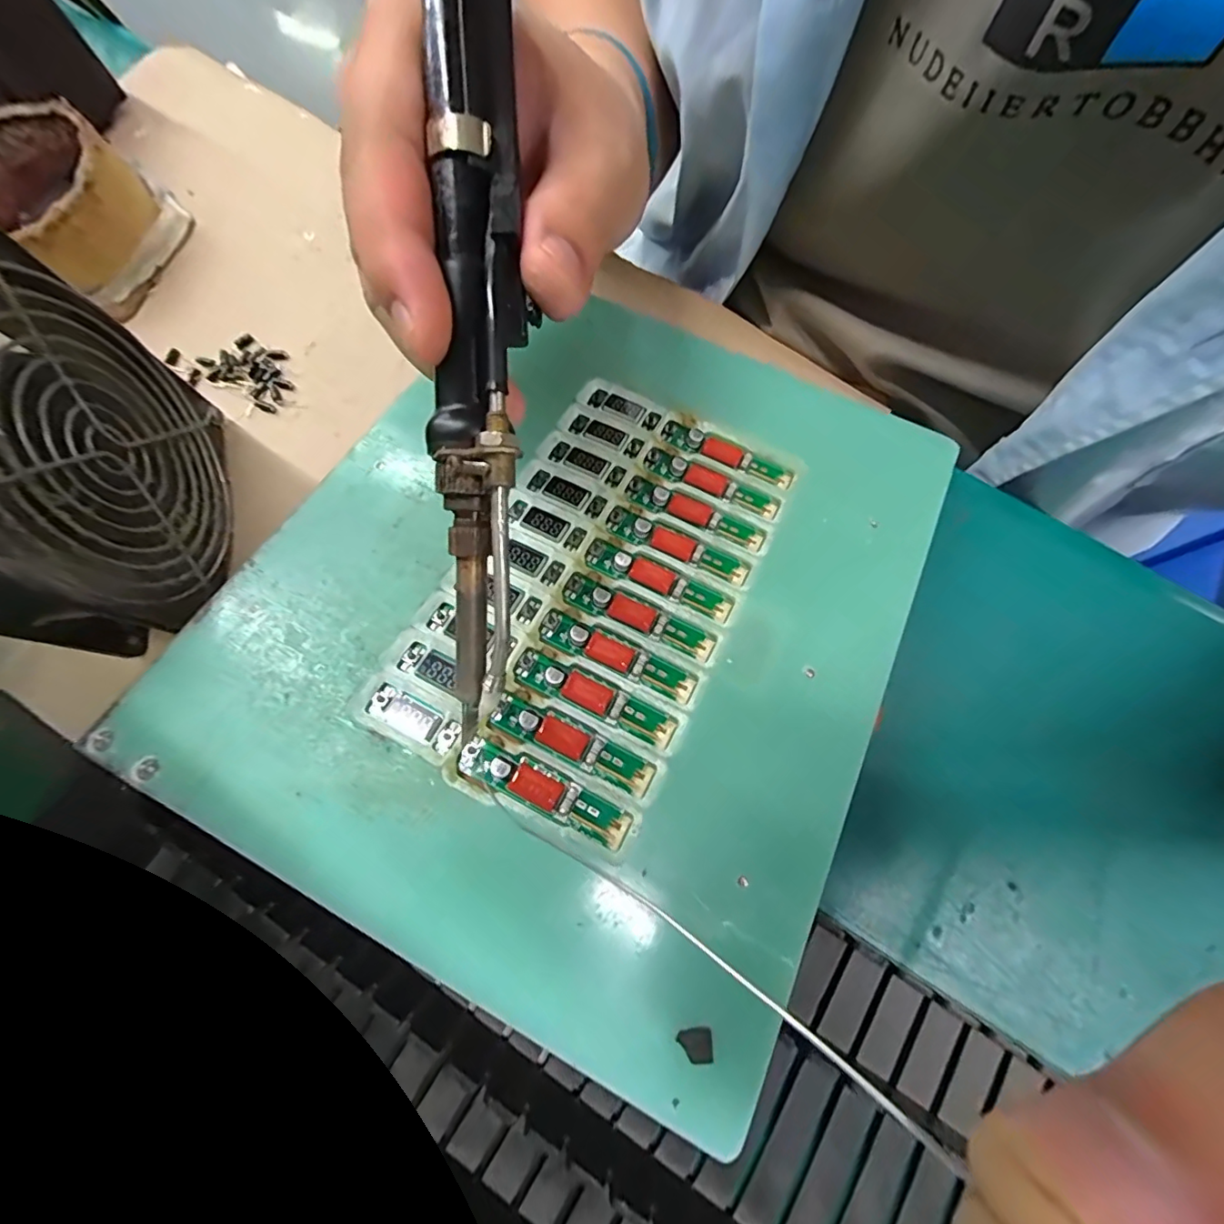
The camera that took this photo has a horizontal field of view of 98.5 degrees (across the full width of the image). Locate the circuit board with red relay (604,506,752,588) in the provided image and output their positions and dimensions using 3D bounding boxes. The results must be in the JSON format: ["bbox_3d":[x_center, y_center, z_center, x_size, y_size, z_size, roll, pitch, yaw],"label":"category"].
[{"bbox_3d":[0.025,-0.025,0.202,0.057,0.007,0.012,25,77,8],"label":"circuit board with red relay"}]

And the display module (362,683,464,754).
[{"bbox_3d":[-0.064,0.034,0.171,0.031,0.005,0.011,26,75,7],"label":"display module"}]

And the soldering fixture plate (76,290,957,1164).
[{"bbox_3d":[-0.006,-0.014,0.196,0.212,0.009,0.256,27,67,8],"label":"soldering fixture plate"}]

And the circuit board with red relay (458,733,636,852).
[{"bbox_3d":[-0.021,0.056,0.165,0.056,0.006,0.012,25,75,7],"label":"circuit board with red relay"}]

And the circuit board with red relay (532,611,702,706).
[{"bbox_3d":[0.001,0.015,0.183,0.057,0.007,0.011,24,75,7],"label":"circuit board with red relay"}]

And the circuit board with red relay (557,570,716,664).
[{"bbox_3d":[0.009,0.001,0.190,0.057,0.007,0.013,22,75,6],"label":"circuit board with red relay"}]

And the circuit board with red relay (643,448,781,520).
[{"bbox_3d":[0.040,-0.053,0.215,0.057,0.008,0.010,24,75,7],"label":"circuit board with red relay"}]

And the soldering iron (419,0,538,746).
[{"bbox_3d":[-0.034,-0.068,0.130,0.025,0.016,0.198,1,100,0],"label":"soldering iron"}]

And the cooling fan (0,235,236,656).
[{"bbox_3d":[-0.199,-0.054,0.184,0.050,0.110,0.120,-9,74,-3],"label":"cooling fan"}]

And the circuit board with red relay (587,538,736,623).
[{"bbox_3d":[0.017,-0.012,0.196,0.057,0.007,0.013,23,77,7],"label":"circuit board with red relay"}]

